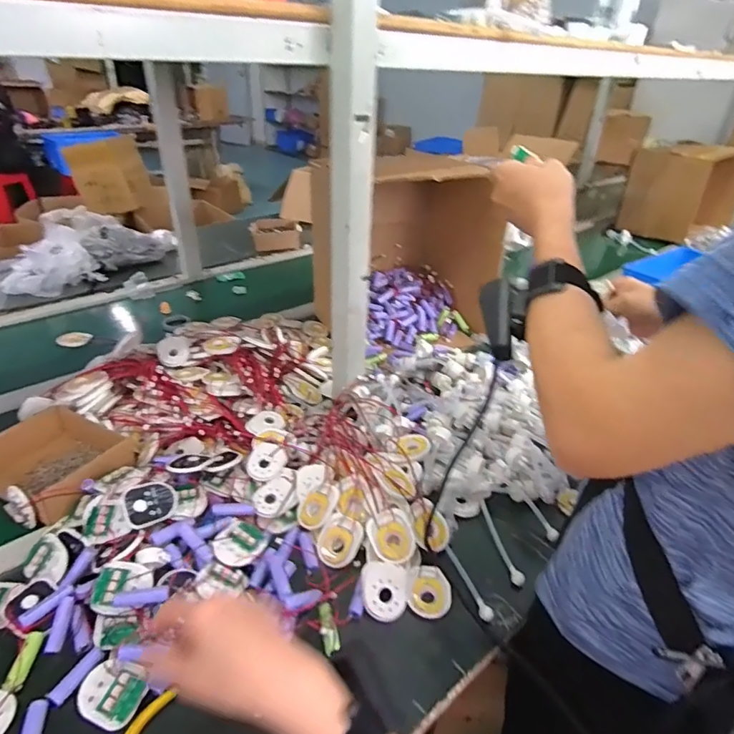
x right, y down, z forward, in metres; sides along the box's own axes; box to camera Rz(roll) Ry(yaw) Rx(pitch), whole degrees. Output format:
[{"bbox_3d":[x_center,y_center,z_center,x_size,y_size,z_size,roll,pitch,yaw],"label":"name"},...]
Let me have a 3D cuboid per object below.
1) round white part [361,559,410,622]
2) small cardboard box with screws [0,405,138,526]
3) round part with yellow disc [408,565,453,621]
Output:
[{"bbox_3d":[0.018,0.237,0.510,0.047,0.008,0.055,11,56,-1],"label":"round white part"},{"bbox_3d":[-0.419,0.131,0.662,0.177,0.064,0.150,18,36,23],"label":"small cardboard box with screws"},{"bbox_3d":[0.070,0.242,0.519,0.043,0.005,0.054,16,35,20],"label":"round part with yellow disc"}]

